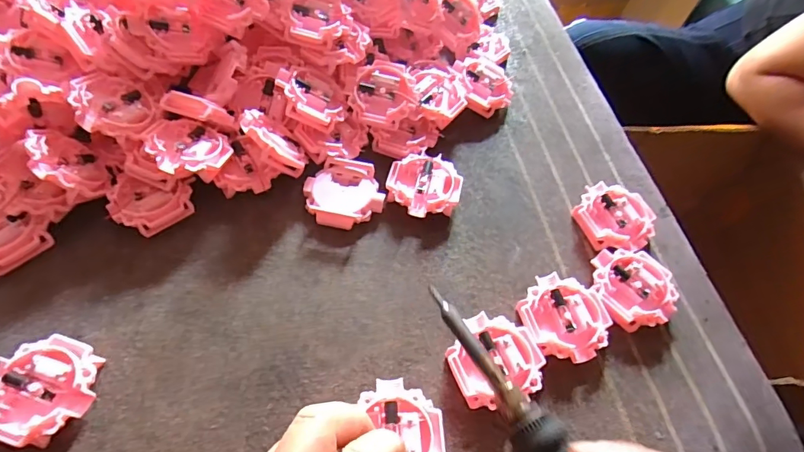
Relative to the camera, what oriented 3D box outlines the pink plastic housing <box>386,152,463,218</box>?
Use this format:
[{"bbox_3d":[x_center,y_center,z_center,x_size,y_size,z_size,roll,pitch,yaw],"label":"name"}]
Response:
[{"bbox_3d":[0.016,-0.028,0.332,0.052,0.014,0.051,2,58,-3],"label":"pink plastic housing"}]

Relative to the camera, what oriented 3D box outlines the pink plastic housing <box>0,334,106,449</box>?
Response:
[{"bbox_3d":[-0.189,0.087,0.241,0.051,0.015,0.052,17,58,6],"label":"pink plastic housing"}]

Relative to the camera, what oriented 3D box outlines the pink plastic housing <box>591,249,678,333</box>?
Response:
[{"bbox_3d":[0.151,0.042,0.300,0.051,0.018,0.051,0,64,-1],"label":"pink plastic housing"}]

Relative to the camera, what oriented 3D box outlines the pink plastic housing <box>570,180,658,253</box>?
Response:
[{"bbox_3d":[0.154,-0.006,0.329,0.048,0.015,0.054,-18,61,-15],"label":"pink plastic housing"}]

